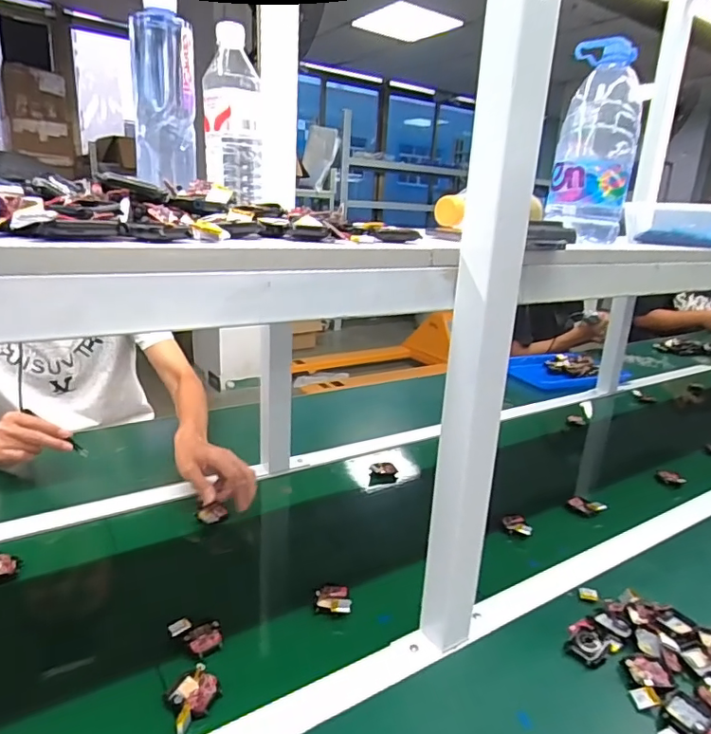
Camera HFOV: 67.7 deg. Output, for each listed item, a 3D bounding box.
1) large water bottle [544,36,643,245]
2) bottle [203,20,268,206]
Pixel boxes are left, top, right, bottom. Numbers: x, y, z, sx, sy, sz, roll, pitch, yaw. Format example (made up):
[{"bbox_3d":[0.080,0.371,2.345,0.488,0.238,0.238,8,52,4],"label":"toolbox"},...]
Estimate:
[{"bbox_3d":[0.318,-0.293,0.698,0.095,0.236,0.087,7,18,10],"label":"large water bottle"},{"bbox_3d":[-0.147,-0.299,0.643,0.071,0.192,0.071,0,18,-11],"label":"bottle"}]

